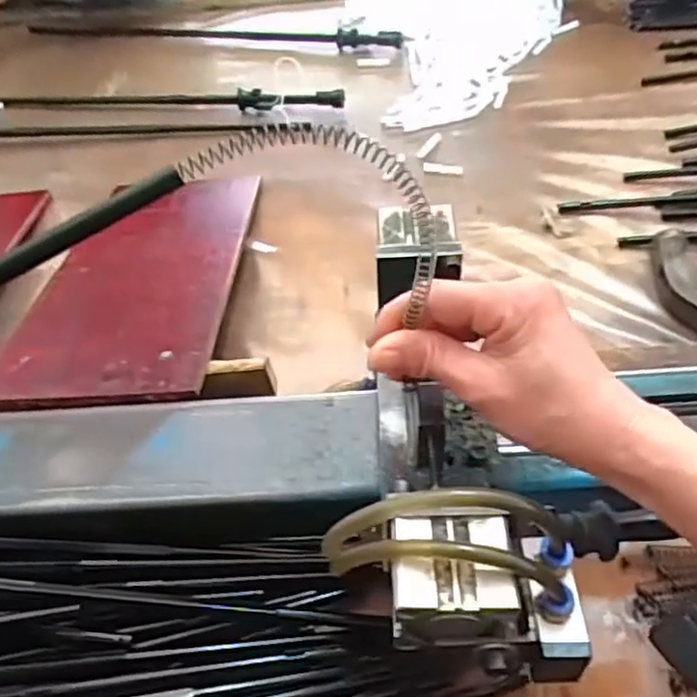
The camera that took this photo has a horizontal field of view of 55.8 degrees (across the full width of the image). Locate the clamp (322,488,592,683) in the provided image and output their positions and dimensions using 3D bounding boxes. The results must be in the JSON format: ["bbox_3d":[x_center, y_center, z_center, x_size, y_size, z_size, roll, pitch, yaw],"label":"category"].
[{"bbox_3d":[0.049,0.109,0.303,0.111,0.062,0.064,-2,51,3],"label":"clamp"}]

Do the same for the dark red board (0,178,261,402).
[{"bbox_3d":[-0.182,-0.076,0.602,0.170,0.010,0.353,0,38,5],"label":"dark red board"}]

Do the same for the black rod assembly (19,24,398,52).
[{"bbox_3d":[-0.200,-0.466,0.963,0.561,0.022,0.052,8,52,11],"label":"black rod assembly"}]

